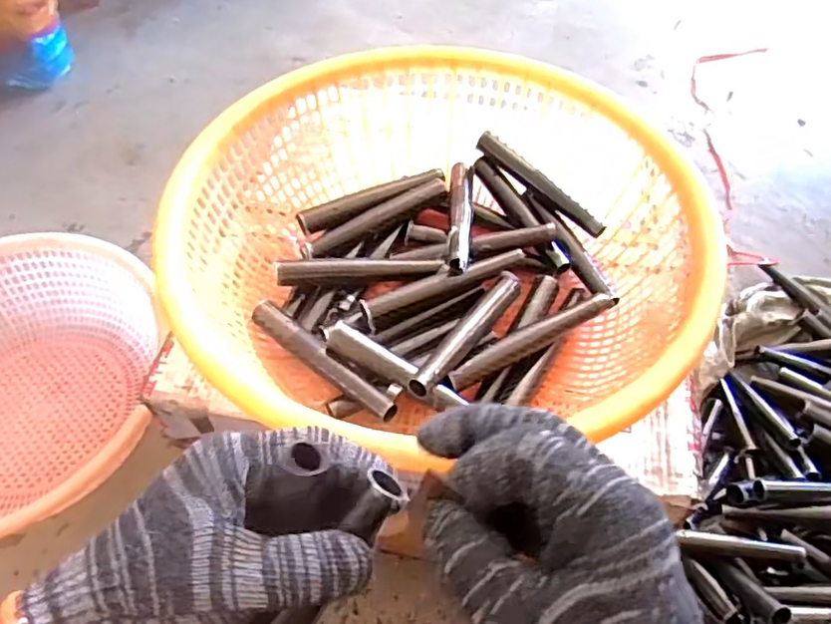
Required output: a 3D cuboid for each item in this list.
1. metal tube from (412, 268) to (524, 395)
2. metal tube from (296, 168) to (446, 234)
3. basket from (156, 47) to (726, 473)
[{"bbox_3d":[0.043,0.014,0.482,0.023,0.014,0.152,29,48,18],"label":"metal tube"},{"bbox_3d":[-0.039,-0.106,0.565,0.144,0.018,0.018,-21,58,-14],"label":"metal tube"},{"bbox_3d":[0.017,-0.059,0.506,0.385,0.123,0.358,0,55,0],"label":"basket"}]

